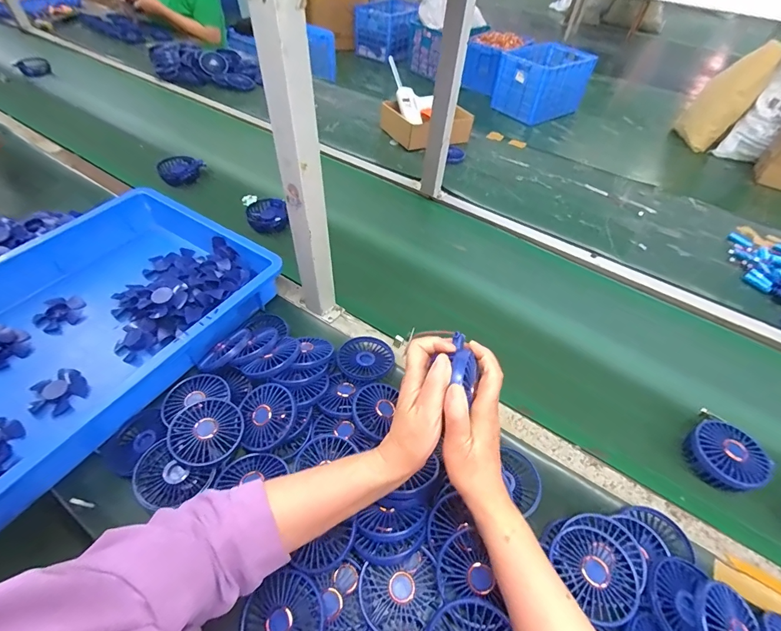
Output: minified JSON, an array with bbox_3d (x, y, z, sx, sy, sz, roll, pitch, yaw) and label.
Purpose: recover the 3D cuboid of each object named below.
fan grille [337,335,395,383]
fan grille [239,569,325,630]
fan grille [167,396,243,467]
[{"bbox_3d":[-0.038,0.068,0.621,0.089,0.021,0.084,2,48,-2],"label":"fan grille"},{"bbox_3d":[-0.106,0.311,0.394,0.081,0.019,0.075,2,48,-2],"label":"fan grille"},{"bbox_3d":[-0.237,0.145,0.498,0.084,0.010,0.085,2,48,-2],"label":"fan grille"}]

